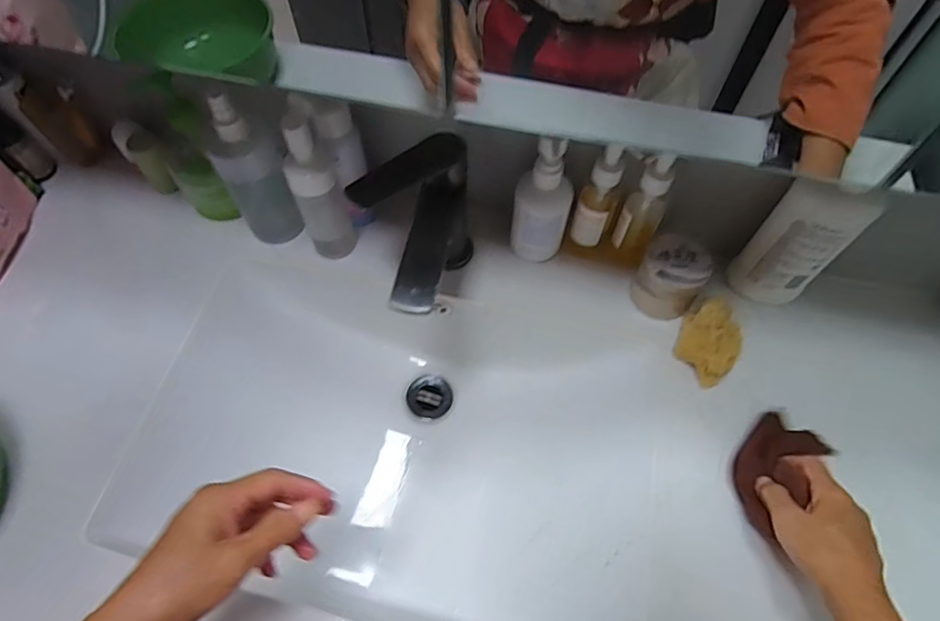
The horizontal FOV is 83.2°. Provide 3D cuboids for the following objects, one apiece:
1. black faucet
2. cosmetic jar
[{"bbox_3d":[-0.057,-0.054,0.504,0.088,0.157,0.166,11,61,7],"label":"black faucet"},{"bbox_3d":[0.205,-0.032,0.549,0.062,0.070,0.063,0,62,0],"label":"cosmetic jar"}]

